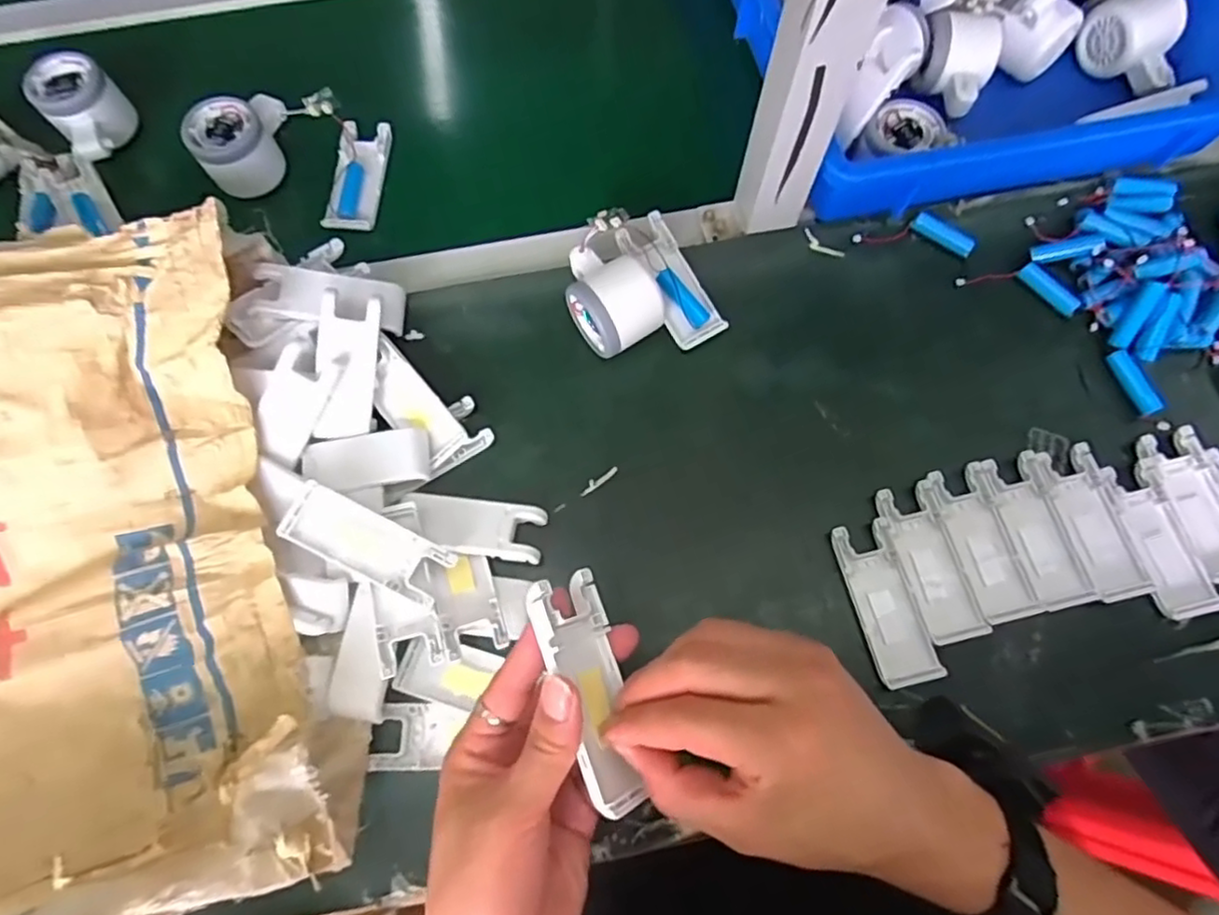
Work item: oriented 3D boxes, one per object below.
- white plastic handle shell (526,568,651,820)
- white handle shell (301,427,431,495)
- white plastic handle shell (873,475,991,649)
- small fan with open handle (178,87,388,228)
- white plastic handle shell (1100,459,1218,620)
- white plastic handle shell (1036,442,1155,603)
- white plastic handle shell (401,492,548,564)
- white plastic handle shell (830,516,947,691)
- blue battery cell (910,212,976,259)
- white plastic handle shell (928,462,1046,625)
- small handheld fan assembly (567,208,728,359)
[{"bbox_3d":[-0.009,0.106,0.300,0.015,0.039,0.104,-26,70,33],"label":"white plastic handle shell"},{"bbox_3d":[-0.164,0.003,0.446,0.080,0.013,0.041,-14,73,-3],"label":"white handle shell"},{"bbox_3d":[0.213,0.069,0.435,0.040,0.007,0.102,-16,73,-4],"label":"white plastic handle shell"},{"bbox_3d":[-0.257,-0.243,0.525,0.136,0.050,0.103,6,72,3],"label":"small fan with open handle"},{"bbox_3d":[0.367,0.053,0.435,0.040,0.009,0.102,-15,73,-4],"label":"white plastic handle shell"},{"bbox_3d":[0.326,0.042,0.440,0.040,0.009,0.102,-14,73,-4],"label":"white plastic handle shell"},{"bbox_3d":[-0.092,0.047,0.440,0.092,0.027,0.039,5,72,3],"label":"white plastic handle shell"},{"bbox_3d":[0.180,0.093,0.426,0.038,0.009,0.102,-13,72,-3],"label":"white plastic handle shell"},{"bbox_3d":[0.260,-0.173,0.511,0.049,0.016,0.013,35,76,11],"label":"blue battery cell"},{"bbox_3d":[0.251,0.056,0.438,0.039,0.008,0.102,-16,73,-4],"label":"white plastic handle shell"},{"bbox_3d":[0.019,-0.125,0.474,0.097,0.056,0.104,-30,74,-8],"label":"small handheld fan assembly"}]

